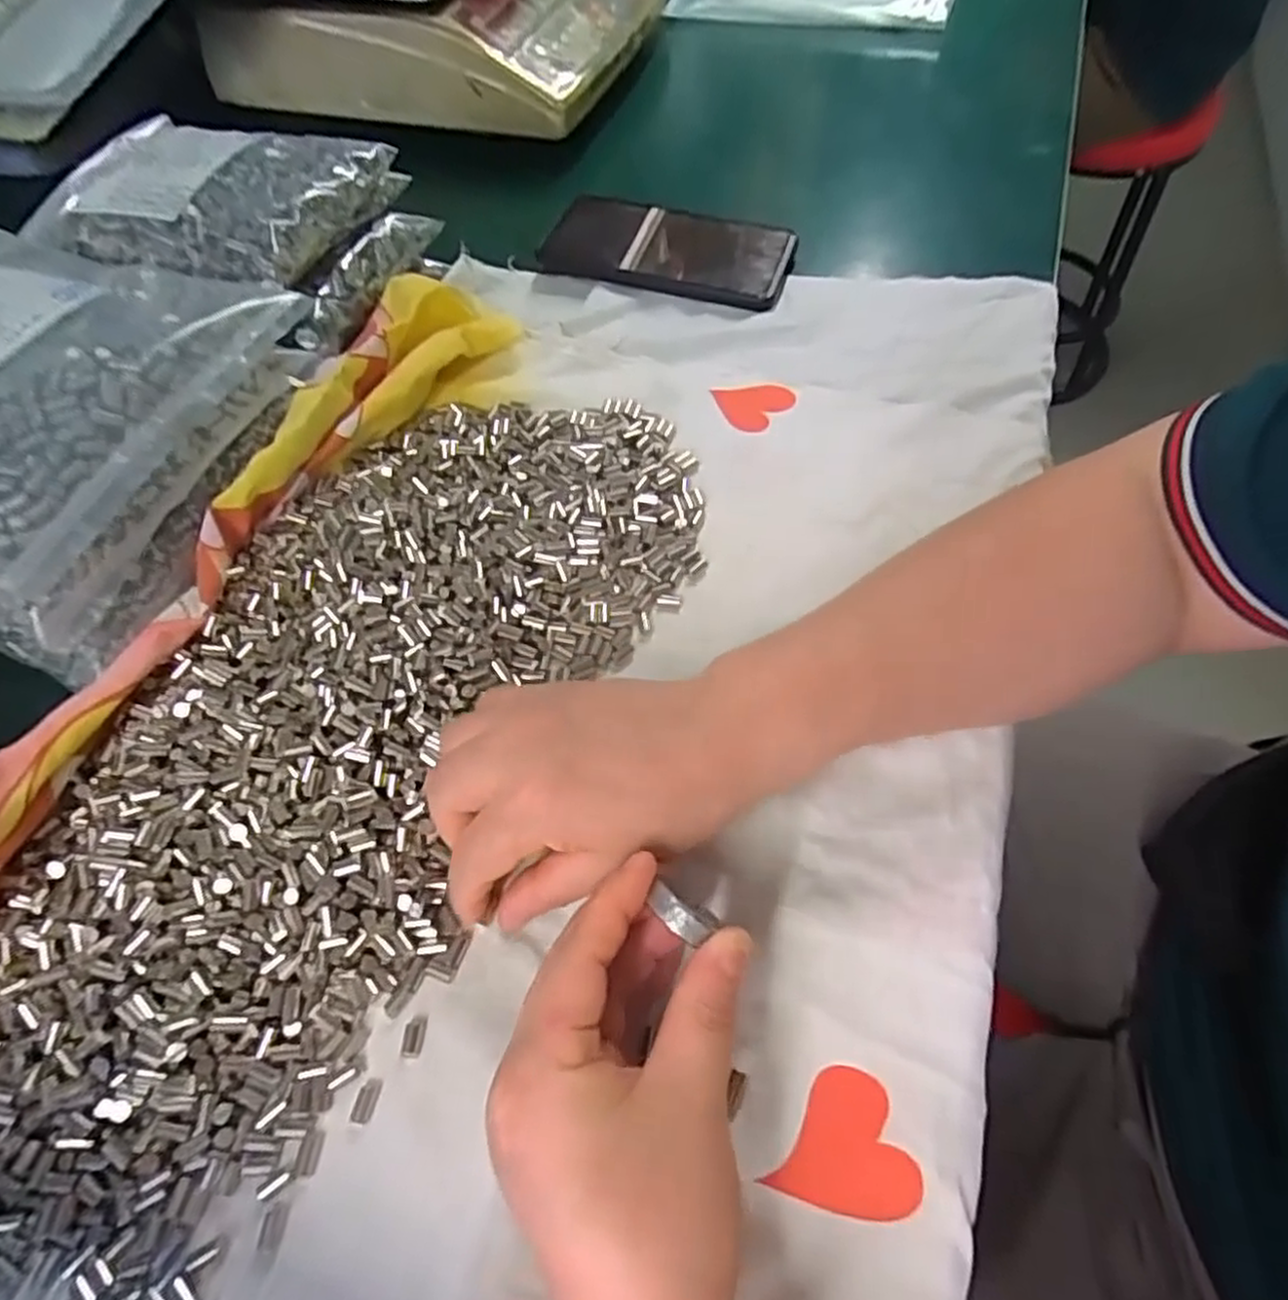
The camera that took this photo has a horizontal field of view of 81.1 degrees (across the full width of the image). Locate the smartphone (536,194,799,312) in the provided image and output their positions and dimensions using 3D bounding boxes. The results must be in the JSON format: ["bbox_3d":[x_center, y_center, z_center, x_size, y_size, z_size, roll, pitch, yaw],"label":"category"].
[{"bbox_3d":[0.016,-0.270,0.503,0.166,0.017,0.076,18,62,13],"label":"smartphone"}]

